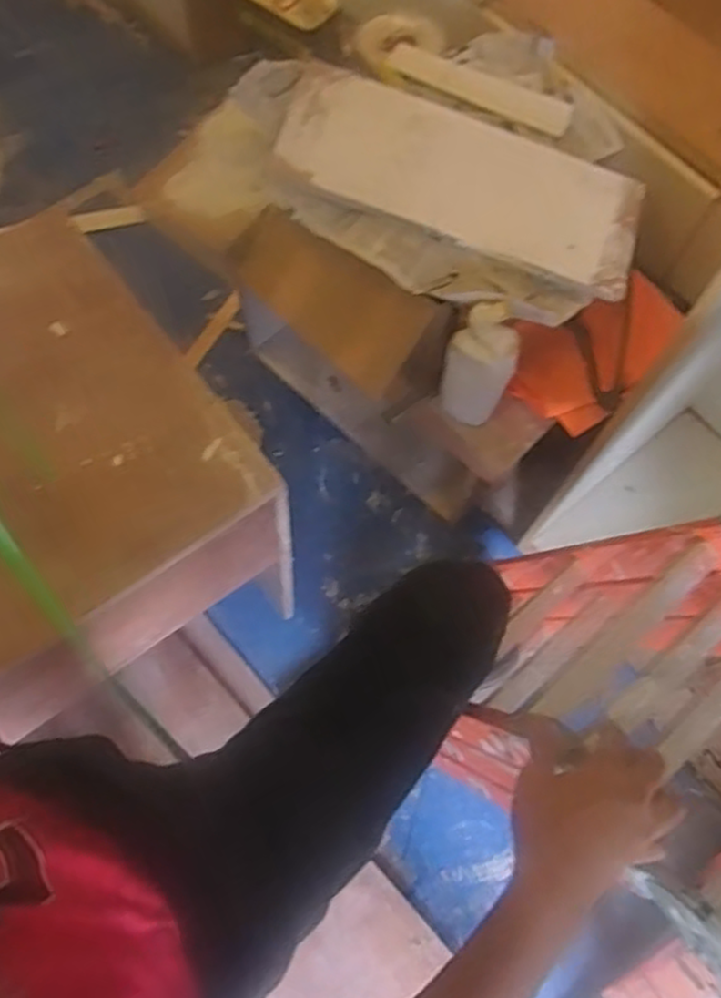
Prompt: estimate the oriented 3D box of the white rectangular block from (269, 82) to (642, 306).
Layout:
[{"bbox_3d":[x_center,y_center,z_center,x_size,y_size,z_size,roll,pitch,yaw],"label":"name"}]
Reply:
[{"bbox_3d":[0.151,-0.471,1.062,0.528,0.027,0.207,20,76,-1],"label":"white rectangular block"}]

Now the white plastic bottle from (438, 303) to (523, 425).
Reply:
[{"bbox_3d":[0.175,-0.197,1.093,0.095,0.235,0.053,12,68,3],"label":"white plastic bottle"}]

